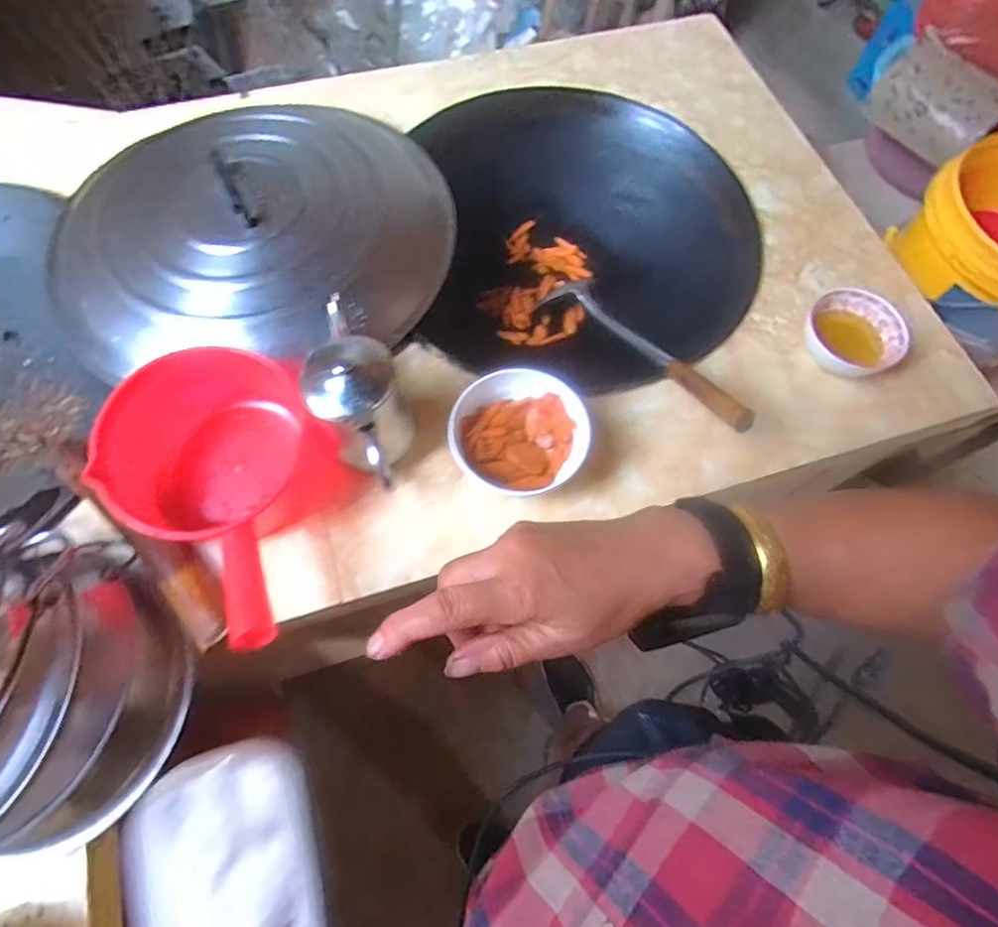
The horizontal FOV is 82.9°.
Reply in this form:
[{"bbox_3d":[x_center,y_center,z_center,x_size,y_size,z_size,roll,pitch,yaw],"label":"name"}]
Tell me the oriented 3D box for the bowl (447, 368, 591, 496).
[{"bbox_3d":[0.021,-0.024,0.596,0.132,0.070,0.133,0,66,-1],"label":"bowl"}]

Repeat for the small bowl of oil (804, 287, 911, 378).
[{"bbox_3d":[0.403,-0.145,0.657,0.099,0.060,0.103,0,66,-1],"label":"small bowl of oil"}]

